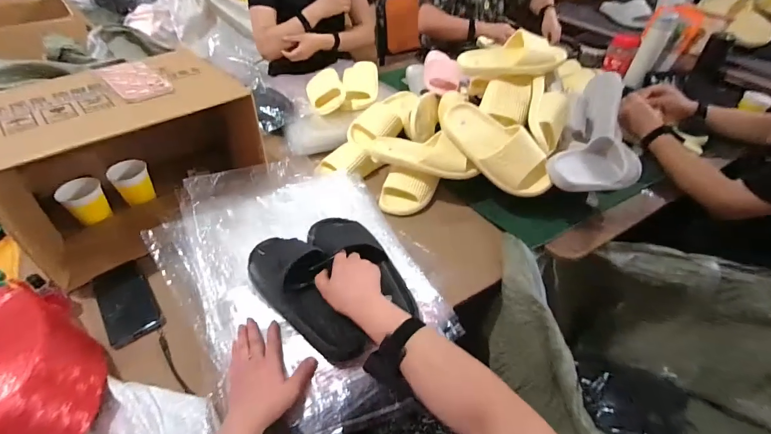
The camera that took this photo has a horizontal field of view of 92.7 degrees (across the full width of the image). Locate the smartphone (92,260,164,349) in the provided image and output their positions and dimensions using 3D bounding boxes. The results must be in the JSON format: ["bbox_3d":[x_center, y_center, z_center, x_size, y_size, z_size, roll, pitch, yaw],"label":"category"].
[{"bbox_3d":[-0.439,0.139,0.624,0.075,0.014,0.186,-27,47,-31],"label":"smartphone"}]

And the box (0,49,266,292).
[{"bbox_3d":[-0.476,-0.110,0.714,0.219,0.263,0.413,35,54,30],"label":"box"}]

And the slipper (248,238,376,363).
[{"bbox_3d":[-0.126,0.112,0.575,0.101,0.069,0.262,-32,63,-29],"label":"slipper"}]

